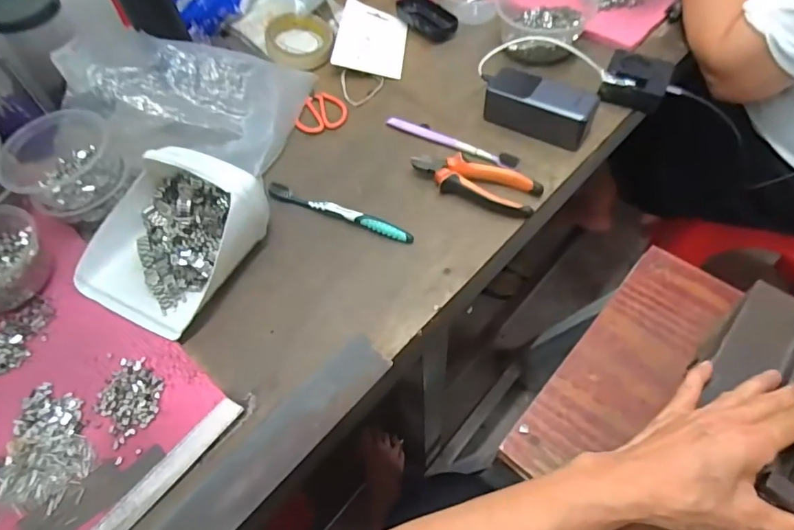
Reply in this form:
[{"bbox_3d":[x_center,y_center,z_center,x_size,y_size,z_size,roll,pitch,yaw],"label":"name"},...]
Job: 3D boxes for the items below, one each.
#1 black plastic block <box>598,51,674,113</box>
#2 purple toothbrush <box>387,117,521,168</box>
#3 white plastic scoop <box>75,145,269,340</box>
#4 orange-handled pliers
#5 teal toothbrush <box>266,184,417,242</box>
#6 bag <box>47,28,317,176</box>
[{"bbox_3d":[0.308,-0.238,0.618,0.082,0.043,0.059,18,59,16],"label":"black plastic block"},{"bbox_3d":[0.067,-0.156,0.603,0.178,0.015,0.019,24,61,20],"label":"purple toothbrush"},{"bbox_3d":[-0.237,-0.032,0.494,0.161,0.089,0.173,20,60,17],"label":"white plastic scoop"},{"bbox_3d":[0.088,-0.099,0.553,0.149,0.020,0.048,20,59,17],"label":"orange-handled pliers"},{"bbox_3d":[-0.066,-0.060,0.543,0.178,0.008,0.020,19,59,16],"label":"teal toothbrush"},{"bbox_3d":[-0.274,-0.213,0.601,0.289,0.091,0.188,-1,56,4],"label":"bag"}]

